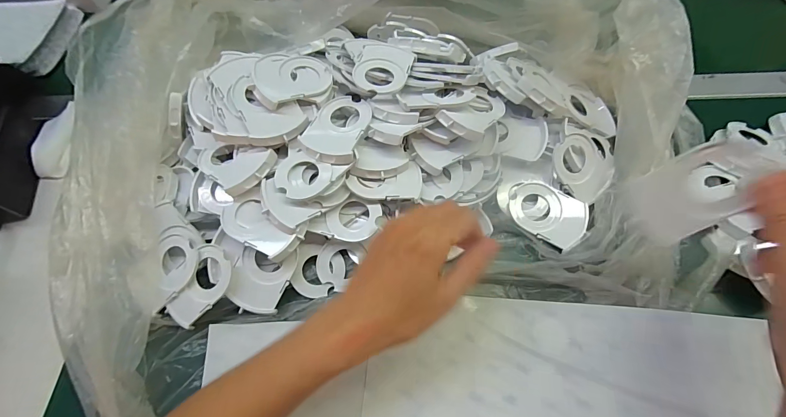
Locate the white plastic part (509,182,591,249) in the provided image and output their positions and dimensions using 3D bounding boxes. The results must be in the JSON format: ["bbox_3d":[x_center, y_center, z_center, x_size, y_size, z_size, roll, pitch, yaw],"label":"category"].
[{"bbox_3d":[0.157,0.003,0.346,0.078,0.011,0.054,31,68,16],"label":"white plastic part"}]

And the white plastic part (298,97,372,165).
[{"bbox_3d":[-0.055,-0.081,0.335,0.056,0.007,0.078,16,65,10],"label":"white plastic part"}]

